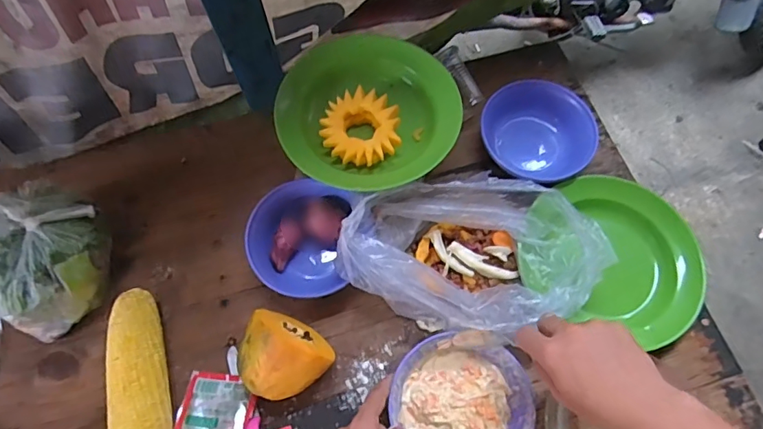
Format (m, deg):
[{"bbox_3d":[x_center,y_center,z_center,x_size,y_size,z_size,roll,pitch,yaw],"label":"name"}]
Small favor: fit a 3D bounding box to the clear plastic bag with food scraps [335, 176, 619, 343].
[{"bbox_3d":[0.101,0.048,0.576,0.280,0.094,0.170,-3,71,-1],"label":"clear plastic bag with food scraps"}]

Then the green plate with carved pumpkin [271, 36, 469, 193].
[{"bbox_3d":[-0.016,-0.123,0.594,0.205,0.044,0.213,0,71,0],"label":"green plate with carved pumpkin"}]

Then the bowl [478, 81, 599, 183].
[{"bbox_3d":[0.209,-0.113,0.676,0.147,0.062,0.144,0,71,0],"label":"bowl"}]

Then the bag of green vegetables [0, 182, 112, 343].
[{"bbox_3d":[-0.369,0.048,0.553,0.120,0.087,0.165,6,71,3],"label":"bag of green vegetables"}]

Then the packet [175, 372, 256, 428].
[{"bbox_3d":[-0.178,0.210,0.535,0.078,0.005,0.075,3,51,7],"label":"packet"}]

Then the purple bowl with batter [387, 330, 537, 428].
[{"bbox_3d":[0.087,0.202,0.535,0.141,0.041,0.144,-28,73,-9],"label":"purple bowl with batter"}]

